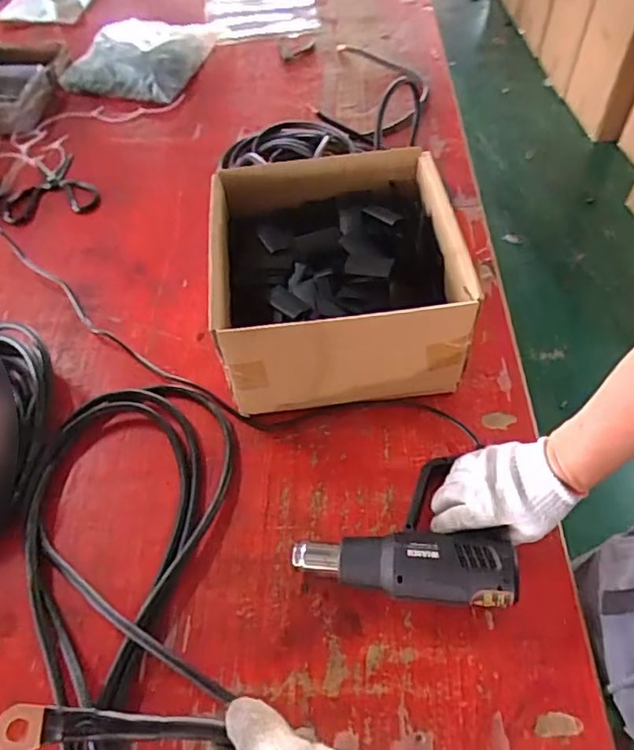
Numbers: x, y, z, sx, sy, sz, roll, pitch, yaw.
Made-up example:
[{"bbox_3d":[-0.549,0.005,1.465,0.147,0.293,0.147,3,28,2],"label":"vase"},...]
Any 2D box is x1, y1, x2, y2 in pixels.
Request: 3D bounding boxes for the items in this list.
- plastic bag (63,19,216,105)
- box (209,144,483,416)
[{"bbox_3d":[-0.396,-0.710,1.275,0.268,0.090,0.252,12,56,9],"label":"plastic bag"},{"bbox_3d":[0.025,-0.135,0.804,0.313,0.181,0.329,-7,54,-2],"label":"box"}]

